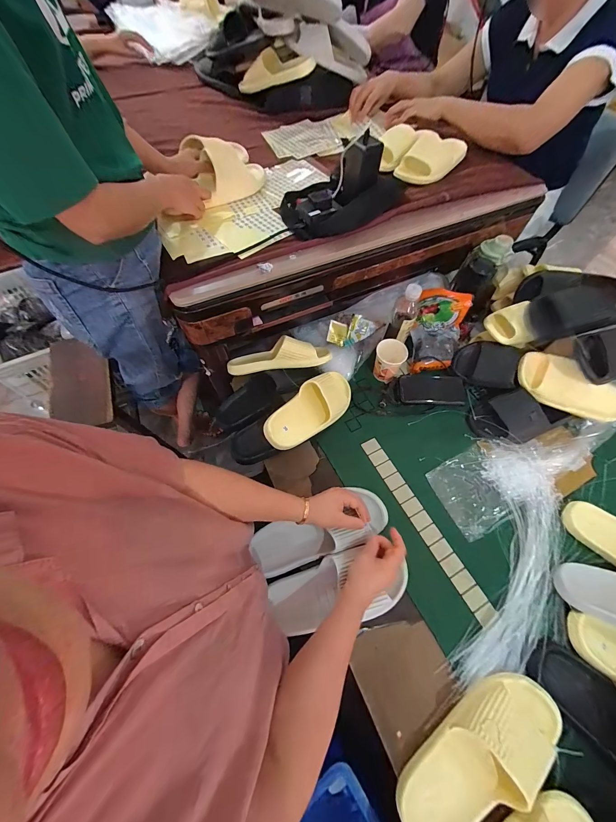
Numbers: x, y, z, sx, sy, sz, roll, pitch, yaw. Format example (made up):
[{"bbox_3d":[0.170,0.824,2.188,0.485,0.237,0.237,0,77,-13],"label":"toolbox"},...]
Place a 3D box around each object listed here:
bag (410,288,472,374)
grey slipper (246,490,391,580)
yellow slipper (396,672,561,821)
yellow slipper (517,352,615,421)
[{"bbox_3d":[0.327,-0.199,0.763,0.121,0.112,0.182,11,62,5],"label":"bag"},{"bbox_3d":[0.027,0.225,0.582,0.270,0.061,0.092,-17,64,-9],"label":"grey slipper"},{"bbox_3d":[0.241,0.474,0.411,0.253,0.069,0.101,-30,66,-15],"label":"yellow slipper"},{"bbox_3d":[0.595,-0.052,0.691,0.240,0.063,0.107,23,107,-8],"label":"yellow slipper"}]

